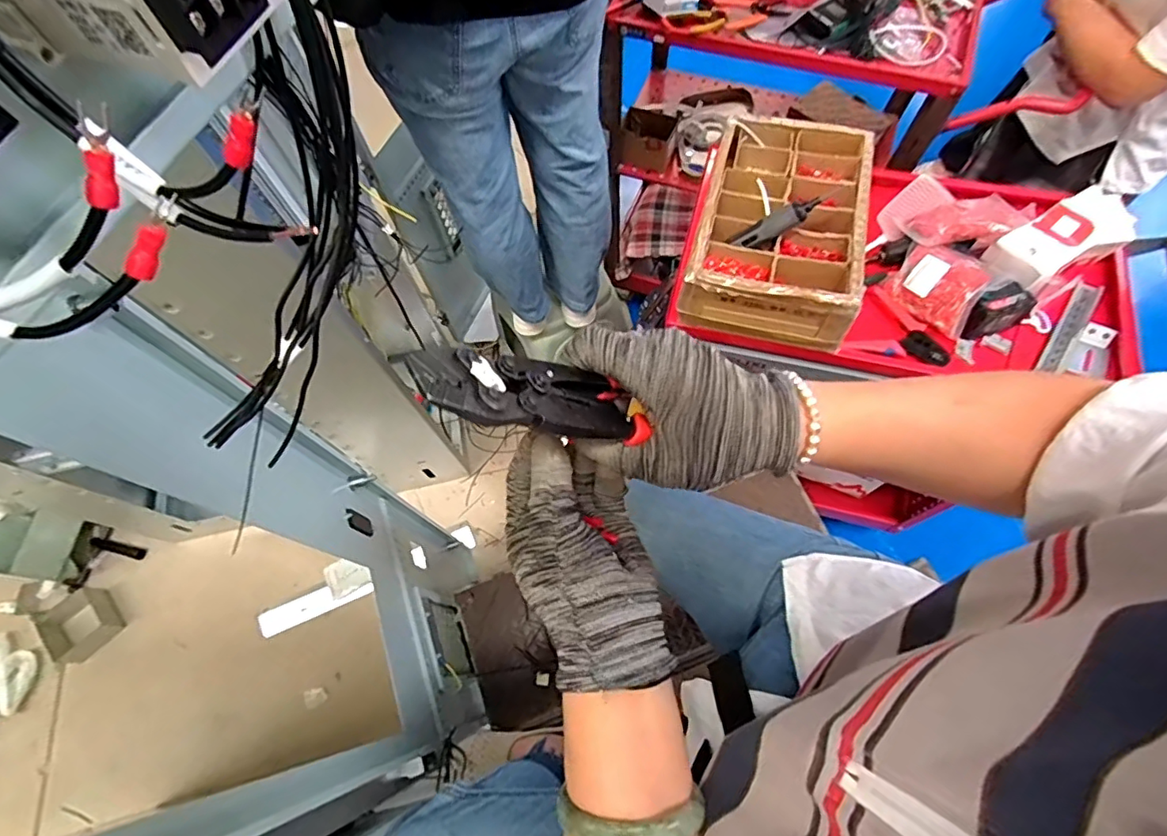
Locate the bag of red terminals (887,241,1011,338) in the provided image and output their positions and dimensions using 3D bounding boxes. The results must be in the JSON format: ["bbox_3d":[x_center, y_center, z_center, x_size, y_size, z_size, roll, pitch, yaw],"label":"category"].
[{"bbox_3d":[0.594,-0.222,0.917,0.141,0.041,0.125,44,105,21],"label":"bag of red terminals"}]

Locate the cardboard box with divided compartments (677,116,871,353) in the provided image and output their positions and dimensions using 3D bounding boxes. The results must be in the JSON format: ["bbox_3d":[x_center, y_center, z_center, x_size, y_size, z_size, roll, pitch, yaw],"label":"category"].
[{"bbox_3d":[0.330,-0.330,0.920,0.253,0.103,0.400,15,68,9],"label":"cardboard box with divided compartments"}]

